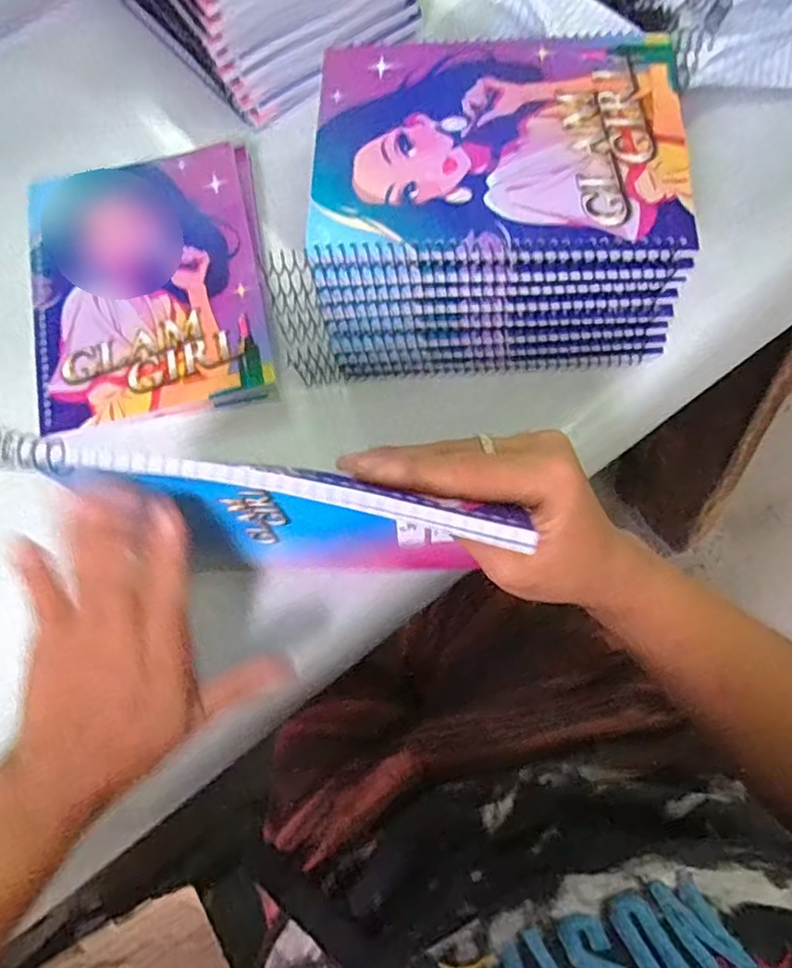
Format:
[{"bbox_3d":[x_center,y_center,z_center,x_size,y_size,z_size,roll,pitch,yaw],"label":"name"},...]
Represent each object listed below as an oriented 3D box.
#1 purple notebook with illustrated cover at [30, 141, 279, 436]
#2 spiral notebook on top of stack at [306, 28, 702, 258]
[{"bbox_3d":[-0.162,-0.132,0.425,0.148,0.019,0.200,-13,71,-2],"label":"purple notebook with illustrated cover"},{"bbox_3d":[0.055,-0.187,0.345,0.195,0.008,0.145,2,71,3],"label":"spiral notebook on top of stack"}]

